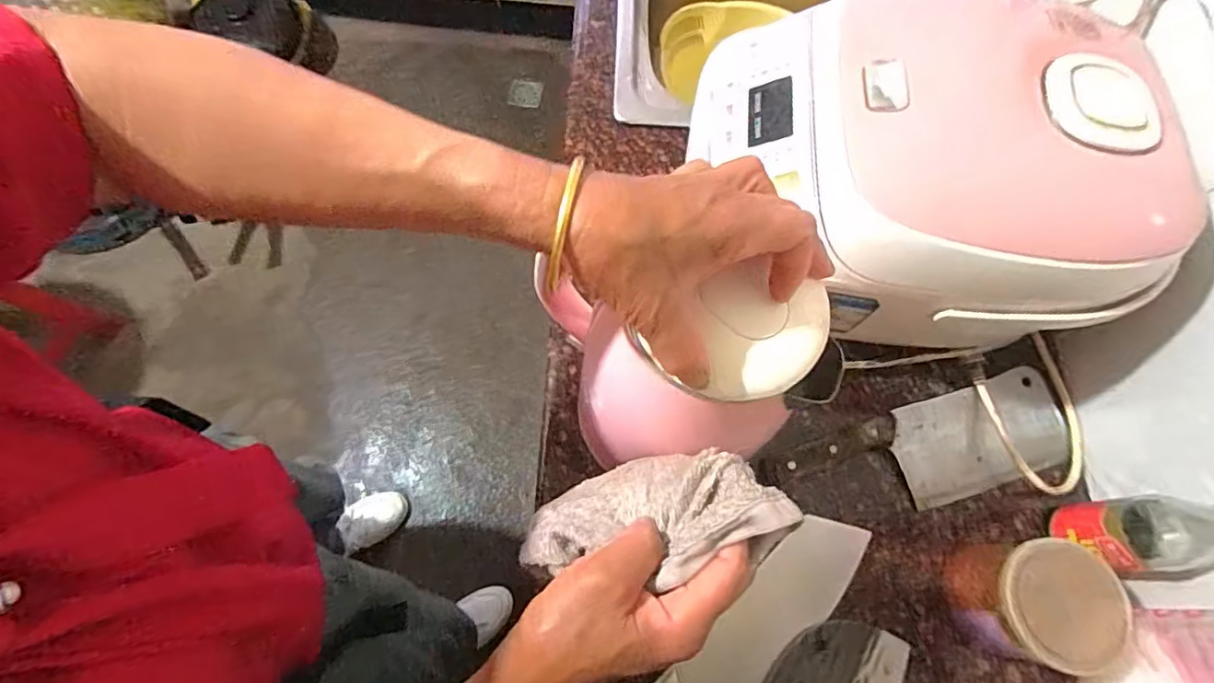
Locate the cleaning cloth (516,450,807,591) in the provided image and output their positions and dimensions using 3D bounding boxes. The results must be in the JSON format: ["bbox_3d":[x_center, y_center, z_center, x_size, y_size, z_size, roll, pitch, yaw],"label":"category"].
[{"bbox_3d":[0.025,0.087,0.298,0.132,0.045,0.059,-13,66,30],"label":"cleaning cloth"}]

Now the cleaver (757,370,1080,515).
[{"bbox_3d":[0.278,0.101,0.516,0.289,0.022,0.087,-17,71,-8],"label":"cleaver"}]

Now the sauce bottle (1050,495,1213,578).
[{"bbox_3d":[0.405,0.137,0.414,0.068,0.191,0.054,2,70,-1],"label":"sauce bottle"}]

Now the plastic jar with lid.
[{"bbox_3d":[0.317,0.198,0.446,0.082,0.087,0.084,1,70,-2],"label":"plastic jar with lid"}]

